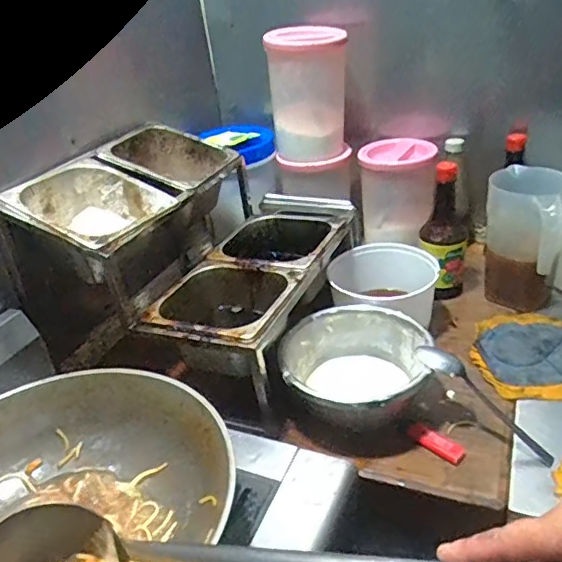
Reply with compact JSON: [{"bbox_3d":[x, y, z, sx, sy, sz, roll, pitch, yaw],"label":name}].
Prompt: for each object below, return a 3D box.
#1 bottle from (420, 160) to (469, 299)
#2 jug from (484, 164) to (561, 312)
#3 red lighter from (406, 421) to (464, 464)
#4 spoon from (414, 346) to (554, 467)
[{"bbox_3d":[0.254,-0.075,0.878,0.071,0.203,0.062,7,33,24],"label":"bottle"},{"bbox_3d":[0.378,-0.072,0.874,0.113,0.172,0.148,7,33,23],"label":"jug"},{"bbox_3d":[0.180,0.186,0.651,0.024,0.008,0.067,-29,37,-33],"label":"red lighter"},{"bbox_3d":[0.231,0.136,0.642,0.185,0.037,0.025,43,51,18],"label":"spoon"}]

